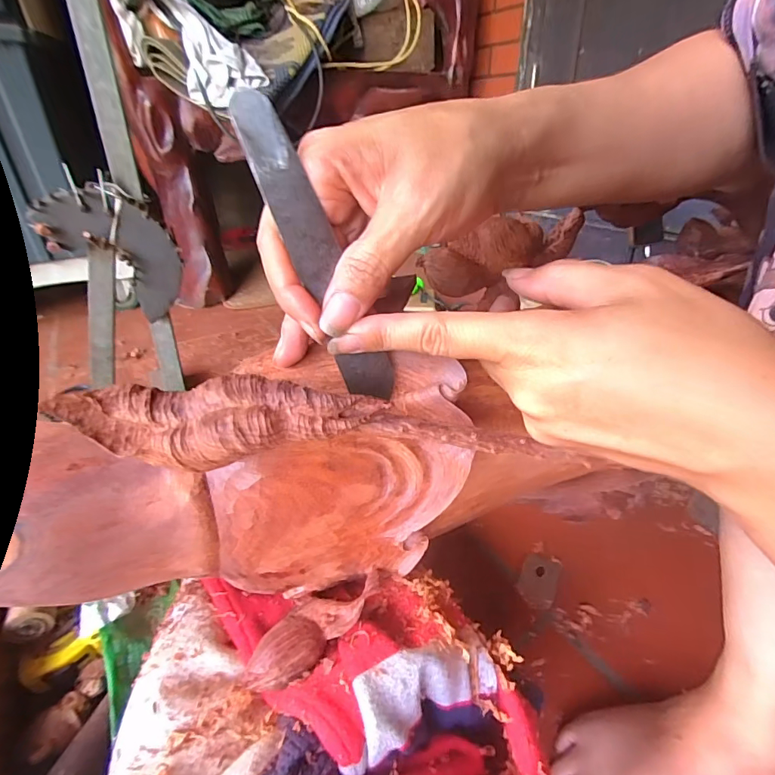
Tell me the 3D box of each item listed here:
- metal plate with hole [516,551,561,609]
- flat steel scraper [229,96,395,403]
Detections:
[{"bbox_3d":[0.149,0.188,0.430,0.034,0.006,0.055,16,41,25],"label":"metal plate with hole"},{"bbox_3d":[-0.027,-0.051,0.178,0.022,0.125,0.004,-28,20,-16],"label":"flat steel scraper"}]

